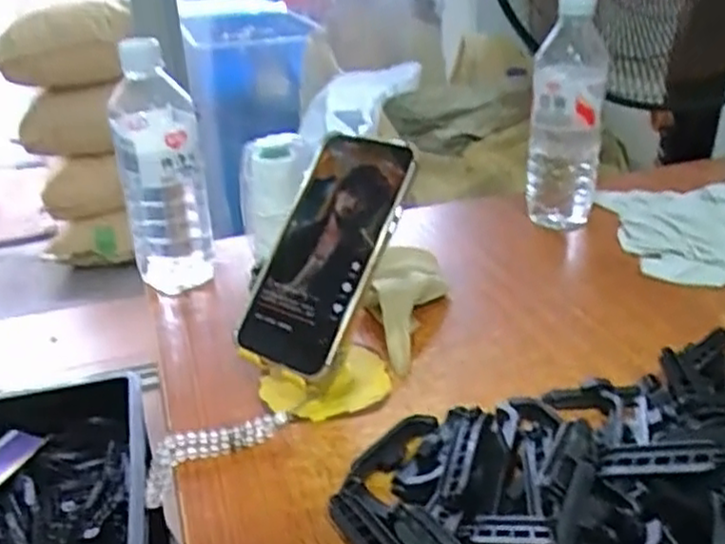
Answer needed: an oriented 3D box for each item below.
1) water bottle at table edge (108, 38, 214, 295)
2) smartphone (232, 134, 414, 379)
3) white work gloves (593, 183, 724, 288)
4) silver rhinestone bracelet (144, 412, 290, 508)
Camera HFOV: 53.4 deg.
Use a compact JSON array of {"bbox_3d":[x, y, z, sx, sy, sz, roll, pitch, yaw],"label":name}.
[{"bbox_3d":[-0.171,-0.084,0.618,0.068,0.214,0.079,-10,26,-15],"label":"water bottle at table edge"},{"bbox_3d":[-0.023,-0.016,0.483,0.079,0.166,0.017,17,-12,36],"label":"smartphone"},{"bbox_3d":[0.350,-0.050,0.701,0.195,0.050,0.206,-1,25,3],"label":"white work gloves"},{"bbox_3d":[-0.094,0.115,0.459,0.098,0.033,0.021,-23,29,-10],"label":"silver rhinestone bracelet"}]

